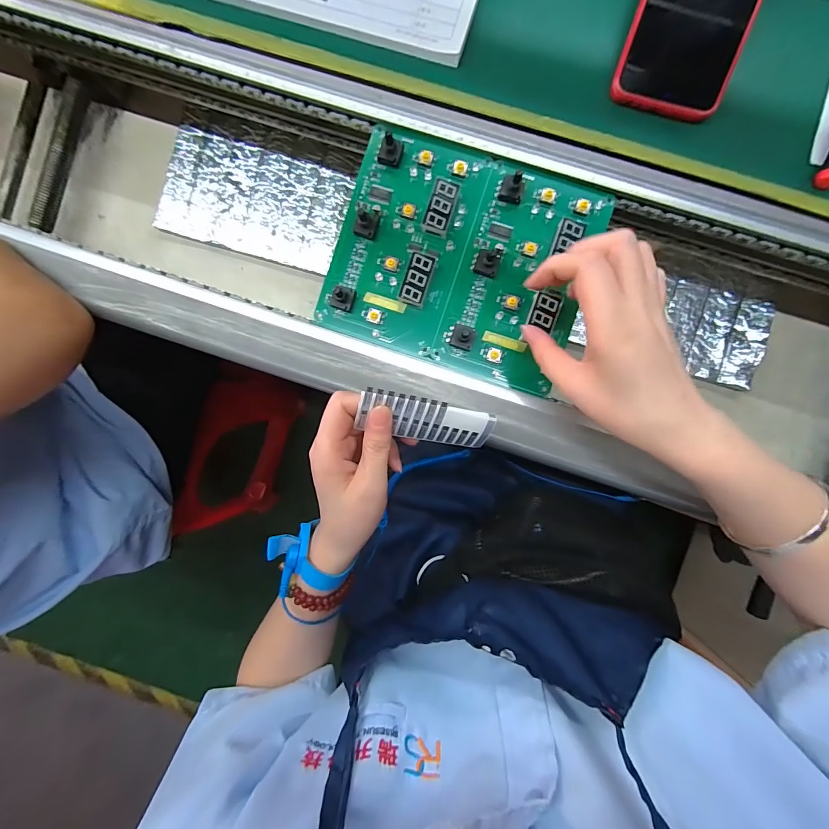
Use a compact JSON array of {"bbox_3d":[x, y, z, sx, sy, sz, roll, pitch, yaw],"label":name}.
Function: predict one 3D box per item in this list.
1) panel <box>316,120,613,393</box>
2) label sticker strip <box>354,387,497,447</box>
[{"bbox_3d":[0.036,-0.122,0.299,0.193,0.017,0.160,17,92,3],"label":"panel"},{"bbox_3d":[0.008,0.004,0.251,0.088,0.004,0.033,11,126,-12],"label":"label sticker strip"}]

